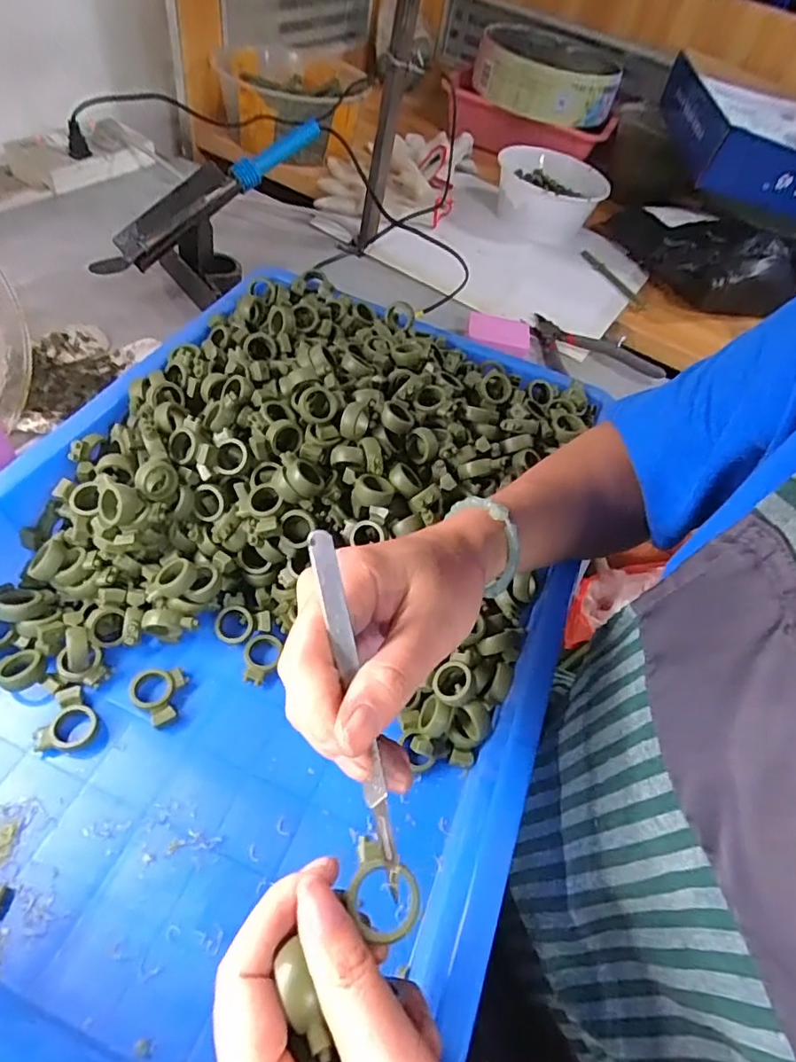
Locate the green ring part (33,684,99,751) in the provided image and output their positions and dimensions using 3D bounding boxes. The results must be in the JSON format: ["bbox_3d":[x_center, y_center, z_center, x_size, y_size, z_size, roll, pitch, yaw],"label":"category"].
[{"bbox_3d":[-0.200,0.114,0.337,0.031,0.006,0.038,11,56,-22],"label":"green ring part"}]

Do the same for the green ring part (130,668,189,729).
[{"bbox_3d":[-0.155,0.105,0.355,0.030,0.013,0.039,9,52,-6],"label":"green ring part"}]

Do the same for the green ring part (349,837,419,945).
[{"bbox_3d":[-0.005,0.134,0.205,0.026,0.004,0.031,10,49,4],"label":"green ring part"}]

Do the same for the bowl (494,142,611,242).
[{"bbox_3d":[0.235,-0.517,0.858,0.155,0.090,0.150,2,49,-3],"label":"bowl"}]

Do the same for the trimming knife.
[{"bbox_3d":[-0.015,0.067,0.205,0.008,0.005,0.136,-13,91,-15],"label":"trimming knife"}]

